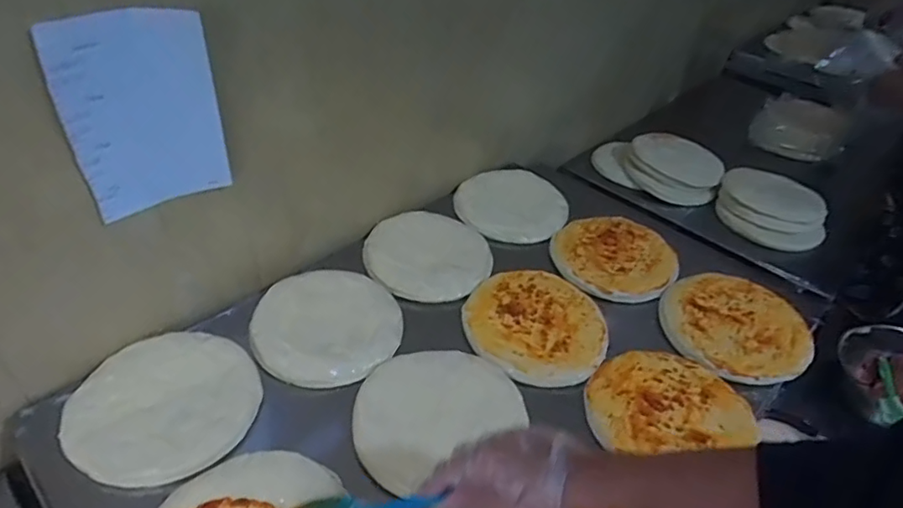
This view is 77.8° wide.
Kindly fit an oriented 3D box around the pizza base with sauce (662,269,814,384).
[{"bbox_3d":[0.412,0.101,0.808,0.195,0.029,0.189,10,39,5],"label":"pizza base with sauce"}]

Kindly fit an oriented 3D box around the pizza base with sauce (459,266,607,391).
[{"bbox_3d":[0.122,0.101,0.797,0.193,0.029,0.193,4,39,-3],"label":"pizza base with sauce"}]

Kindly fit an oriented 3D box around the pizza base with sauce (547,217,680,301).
[{"bbox_3d":[0.263,0.000,0.917,0.183,0.021,0.189,1,45,-1],"label":"pizza base with sauce"}]

